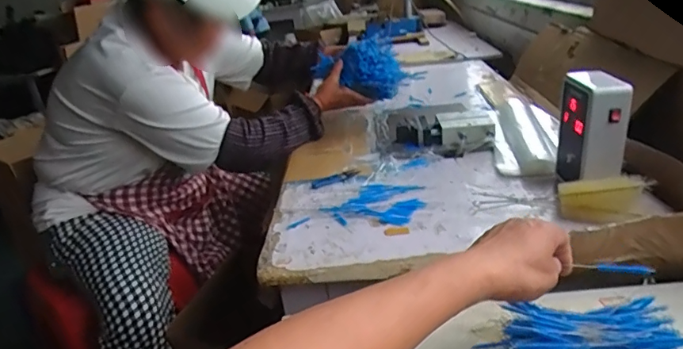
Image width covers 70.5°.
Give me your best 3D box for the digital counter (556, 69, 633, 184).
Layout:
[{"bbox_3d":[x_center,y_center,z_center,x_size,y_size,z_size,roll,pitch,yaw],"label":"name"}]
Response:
[{"bbox_3d":[0.380,-0.067,0.738,0.058,0.167,0.112,-5,24,3],"label":"digital counter"}]

